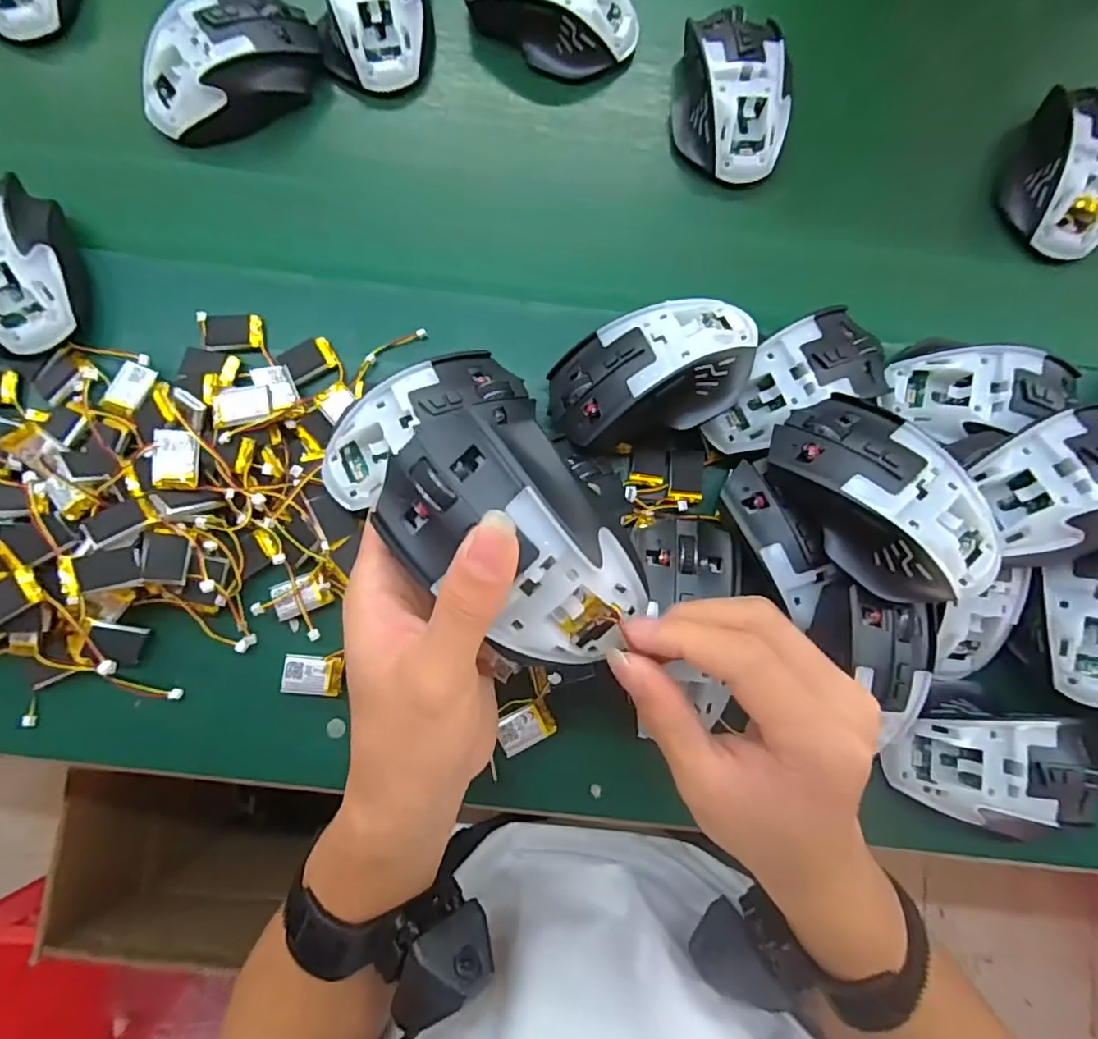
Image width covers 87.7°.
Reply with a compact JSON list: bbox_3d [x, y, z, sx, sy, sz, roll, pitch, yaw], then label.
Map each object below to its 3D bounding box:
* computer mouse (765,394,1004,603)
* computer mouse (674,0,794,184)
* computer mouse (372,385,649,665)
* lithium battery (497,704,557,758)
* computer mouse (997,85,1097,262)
[{"bbox_3d":[0.162,-0.010,0.283,0.067,0.054,0.114,-31,83,-5],"label":"computer mouse"},{"bbox_3d":[0.116,-0.274,0.367,0.073,0.038,0.096,7,81,0],"label":"computer mouse"},{"bbox_3d":[-0.015,0.007,0.218,0.071,0.041,0.111,-35,84,-6],"label":"computer mouse"},{"bbox_3d":[-0.014,0.116,0.313,0.030,0.004,0.019,-29,83,-5],"label":"lithium battery"},{"bbox_3d":[0.339,-0.229,0.370,0.062,0.038,0.107,16,82,1],"label":"computer mouse"}]

